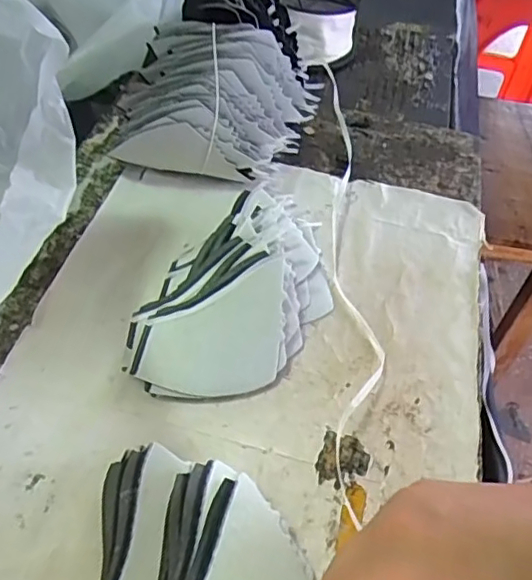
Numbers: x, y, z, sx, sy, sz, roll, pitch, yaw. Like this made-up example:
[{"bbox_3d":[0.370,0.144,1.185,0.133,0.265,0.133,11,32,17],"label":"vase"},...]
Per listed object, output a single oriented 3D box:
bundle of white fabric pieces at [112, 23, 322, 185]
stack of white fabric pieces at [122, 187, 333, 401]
[{"bbox_3d":[-0.035,-0.127,0.417,0.126,0.080,0.110,12,50,4],"label":"bundle of white fabric pieces"},{"bbox_3d":[-0.010,-0.008,0.349,0.090,0.040,0.168,29,53,17],"label":"stack of white fabric pieces"}]

